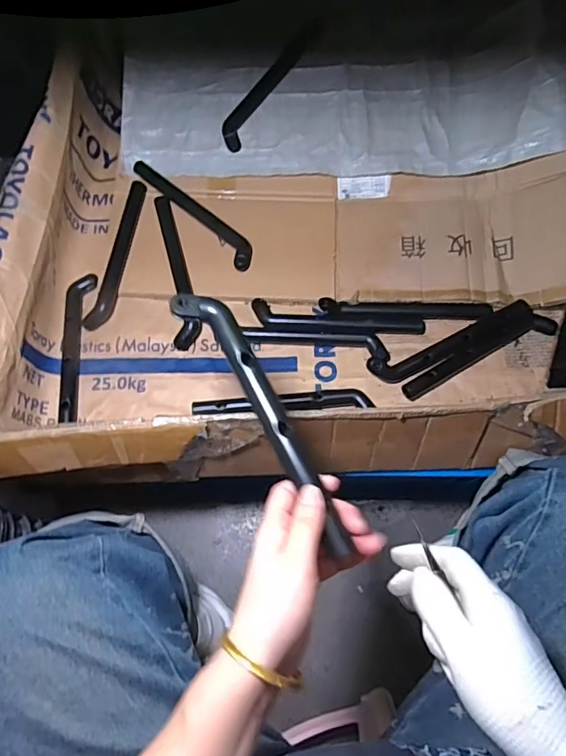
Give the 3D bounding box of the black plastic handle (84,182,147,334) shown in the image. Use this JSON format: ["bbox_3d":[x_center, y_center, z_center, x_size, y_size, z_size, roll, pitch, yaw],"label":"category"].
[{"bbox_3d":[-0.245,-0.186,0.750,0.032,0.028,0.243,12,70,4],"label":"black plastic handle"}]

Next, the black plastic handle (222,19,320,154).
[{"bbox_3d":[-0.020,-0.469,0.798,0.037,0.017,0.241,37,89,13],"label":"black plastic handle"}]

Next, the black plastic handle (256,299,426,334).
[{"bbox_3d":[0.080,-0.083,0.731,0.249,0.018,0.039,9,69,3],"label":"black plastic handle"}]

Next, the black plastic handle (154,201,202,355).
[{"bbox_3d":[-0.157,-0.163,0.748,0.038,0.032,0.245,-10,70,-4],"label":"black plastic handle"}]

